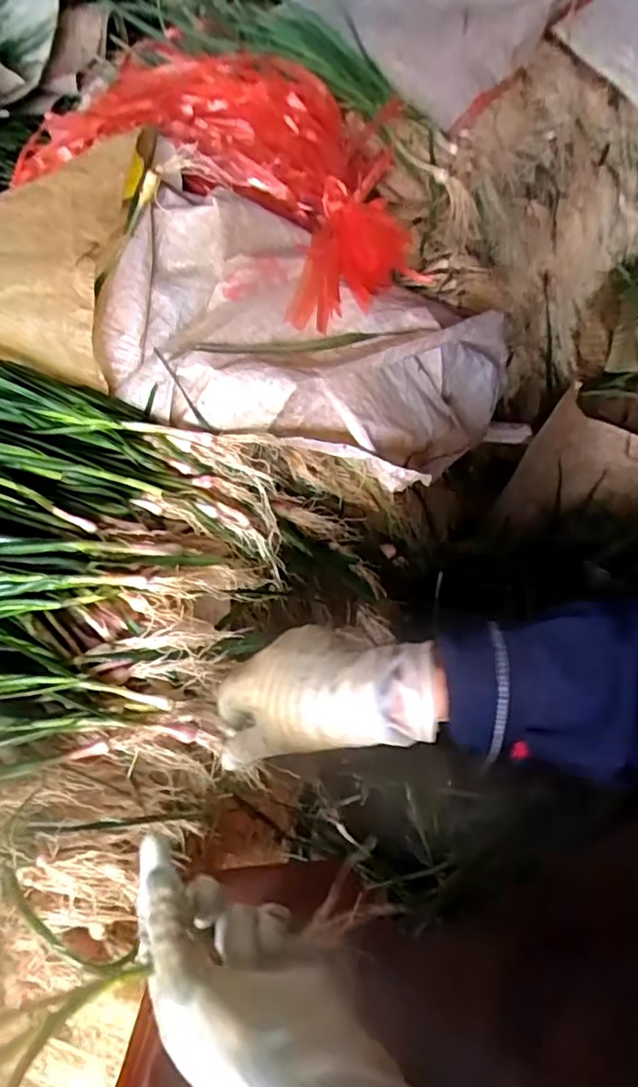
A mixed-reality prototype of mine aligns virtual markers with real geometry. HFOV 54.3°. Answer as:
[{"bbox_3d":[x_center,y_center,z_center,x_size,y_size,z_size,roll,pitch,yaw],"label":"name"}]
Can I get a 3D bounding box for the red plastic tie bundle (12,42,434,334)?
[{"bbox_3d":[-0.104,-0.415,0.666,0.478,0.126,0.277,30,60,27],"label":"red plastic tie bundle"}]

